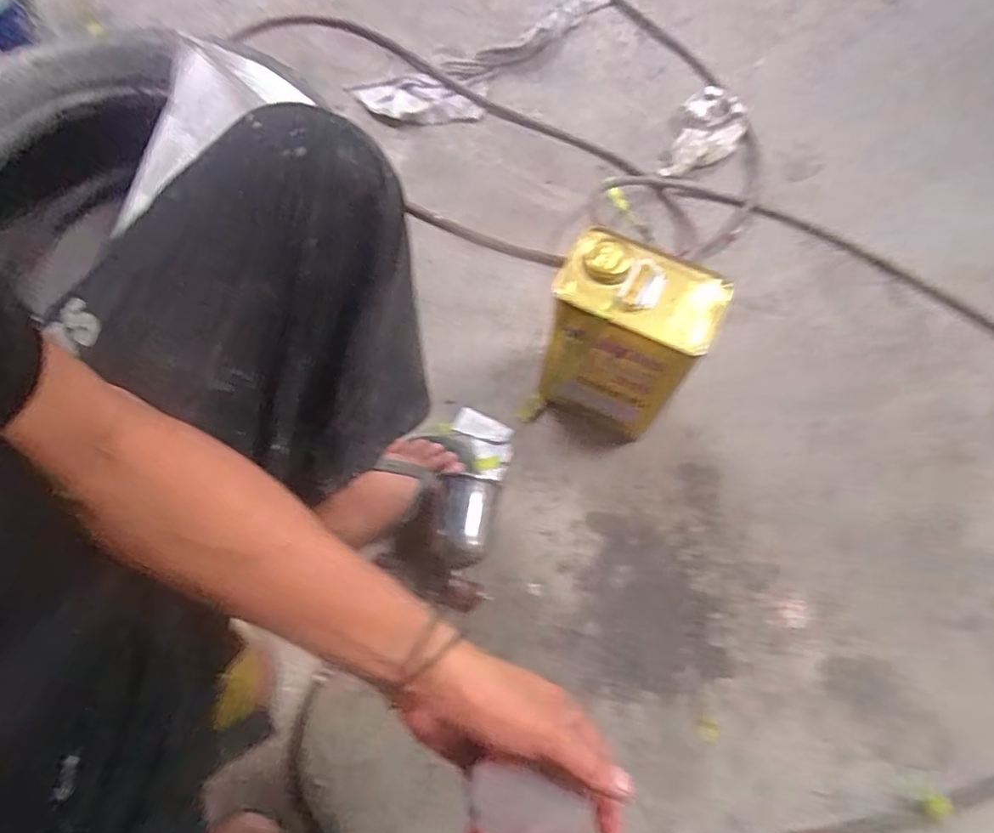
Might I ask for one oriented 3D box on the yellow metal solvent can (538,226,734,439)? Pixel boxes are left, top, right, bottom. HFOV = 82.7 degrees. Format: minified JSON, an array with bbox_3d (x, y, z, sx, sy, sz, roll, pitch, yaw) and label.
[{"bbox_3d":[0.145,-0.086,0.674,0.157,0.219,0.104,26,69,9],"label":"yellow metal solvent can"}]

